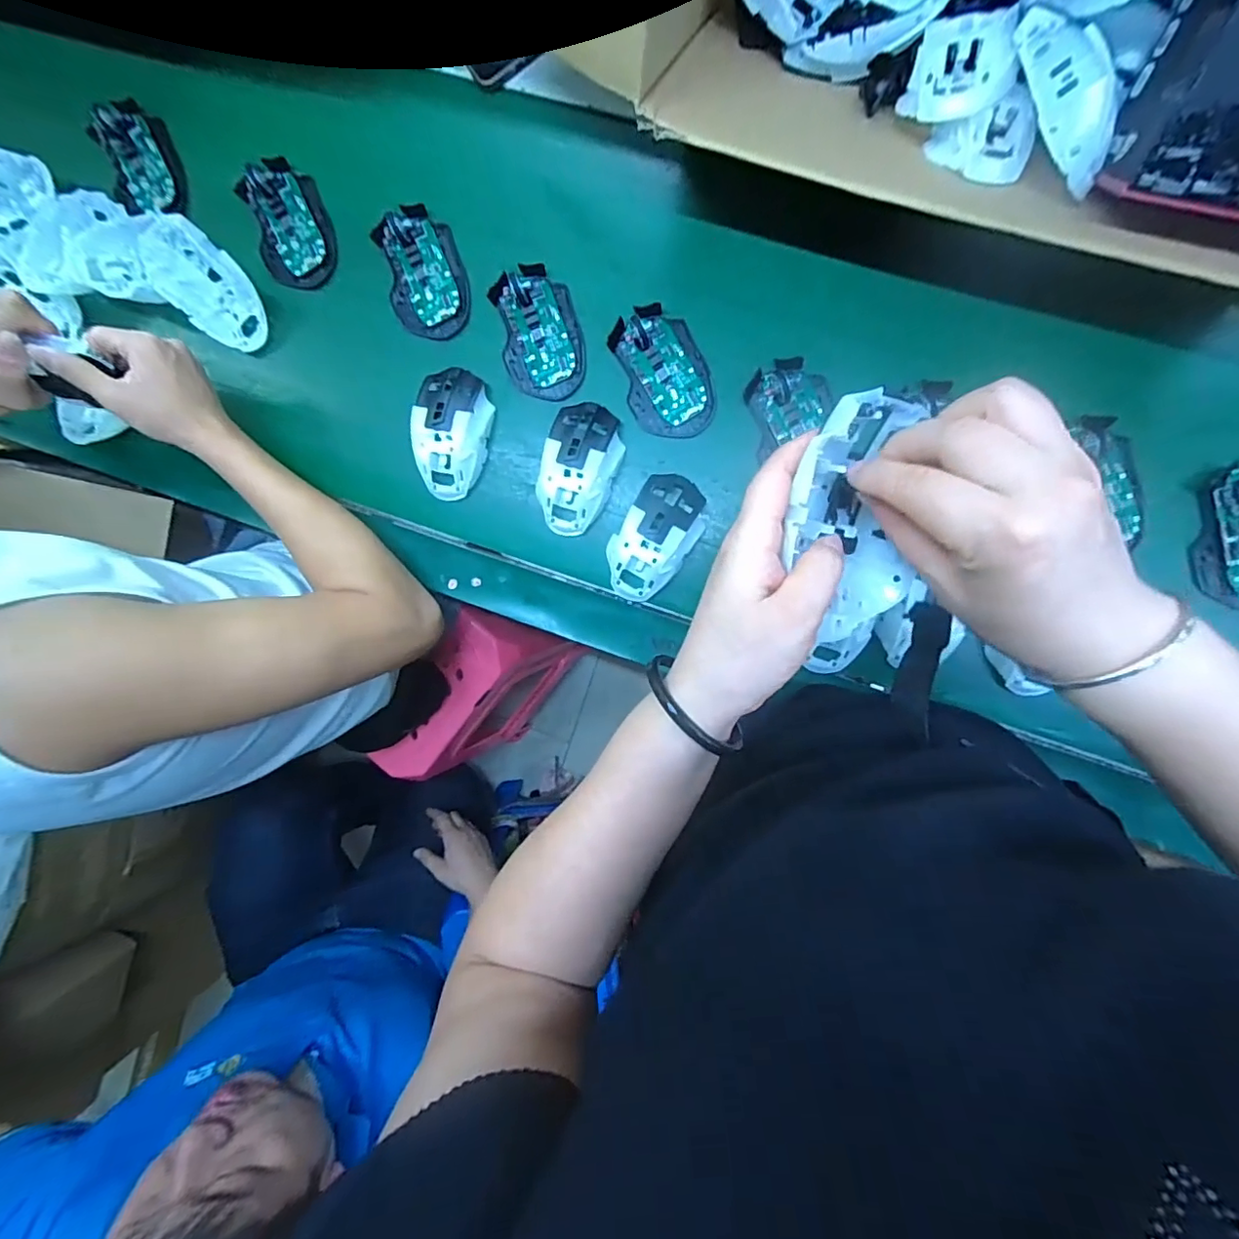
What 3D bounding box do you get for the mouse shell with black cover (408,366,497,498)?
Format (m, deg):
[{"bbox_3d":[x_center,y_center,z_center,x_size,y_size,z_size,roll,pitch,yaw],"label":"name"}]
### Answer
[{"bbox_3d":[-0.155,-0.171,0.514,0.062,0.038,0.113,5,95,7],"label":"mouse shell with black cover"}]

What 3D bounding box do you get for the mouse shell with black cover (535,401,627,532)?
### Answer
[{"bbox_3d":[-0.037,-0.135,0.500,0.066,0.034,0.117,18,96,6],"label":"mouse shell with black cover"}]

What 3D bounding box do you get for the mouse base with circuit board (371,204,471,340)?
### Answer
[{"bbox_3d":[-0.182,-0.320,0.513,0.072,0.018,0.112,-10,93,8],"label":"mouse base with circuit board"}]

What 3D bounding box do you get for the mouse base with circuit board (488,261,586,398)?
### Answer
[{"bbox_3d":[-0.073,-0.258,0.504,0.071,0.019,0.112,-12,92,8],"label":"mouse base with circuit board"}]

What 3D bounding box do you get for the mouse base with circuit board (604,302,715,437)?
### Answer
[{"bbox_3d":[0.039,-0.220,0.489,0.073,0.023,0.113,-19,91,8],"label":"mouse base with circuit board"}]

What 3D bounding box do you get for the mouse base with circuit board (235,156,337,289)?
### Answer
[{"bbox_3d":[-0.312,-0.373,0.524,0.073,0.020,0.112,-16,92,8],"label":"mouse base with circuit board"}]

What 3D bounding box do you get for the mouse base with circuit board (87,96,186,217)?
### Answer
[{"bbox_3d":[-0.467,-0.447,0.539,0.068,0.018,0.111,-15,92,8],"label":"mouse base with circuit board"}]

